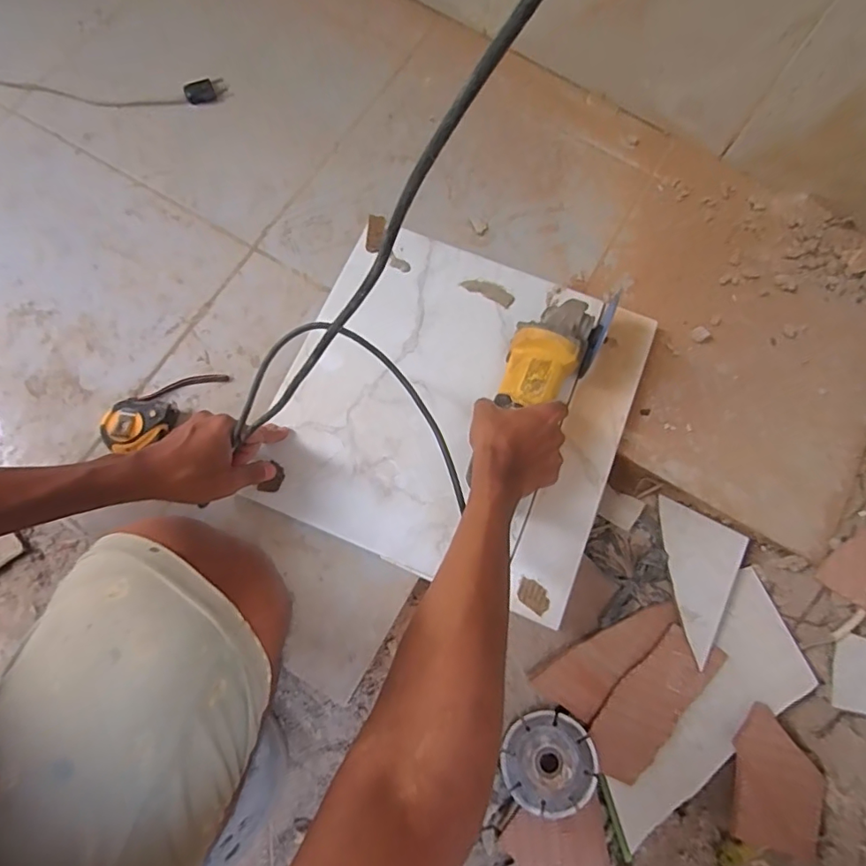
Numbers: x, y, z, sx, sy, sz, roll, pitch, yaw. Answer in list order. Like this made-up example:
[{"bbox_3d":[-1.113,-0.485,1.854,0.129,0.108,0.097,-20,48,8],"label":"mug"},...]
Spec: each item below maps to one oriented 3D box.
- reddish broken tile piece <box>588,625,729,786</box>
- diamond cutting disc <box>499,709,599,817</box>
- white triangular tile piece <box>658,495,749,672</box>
[{"bbox_3d":[0.240,0.291,0.568,0.175,0.008,0.065,-42,62,-17],"label":"reddish broken tile piece"},{"bbox_3d":[0.123,0.346,0.544,0.091,0.008,0.097,-1,77,4],"label":"diamond cutting disc"},{"bbox_3d":[0.296,0.167,0.615,0.100,0.010,0.158,23,66,26],"label":"white triangular tile piece"}]

